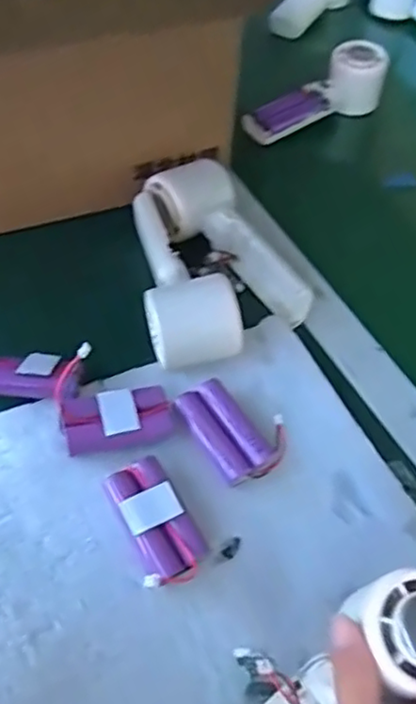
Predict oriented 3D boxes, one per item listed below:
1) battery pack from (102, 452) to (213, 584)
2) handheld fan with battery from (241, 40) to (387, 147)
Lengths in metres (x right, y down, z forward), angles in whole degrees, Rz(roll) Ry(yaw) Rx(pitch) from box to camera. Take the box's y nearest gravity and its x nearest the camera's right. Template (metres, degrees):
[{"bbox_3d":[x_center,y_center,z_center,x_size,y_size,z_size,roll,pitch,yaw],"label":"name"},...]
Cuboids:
[{"bbox_3d":[-0.029,0.094,0.363,0.033,0.018,0.071,-21,56,-21],"label":"battery pack"},{"bbox_3d":[0.114,-0.261,0.661,0.155,0.052,0.056,-31,60,-27],"label":"handheld fan with battery"}]

